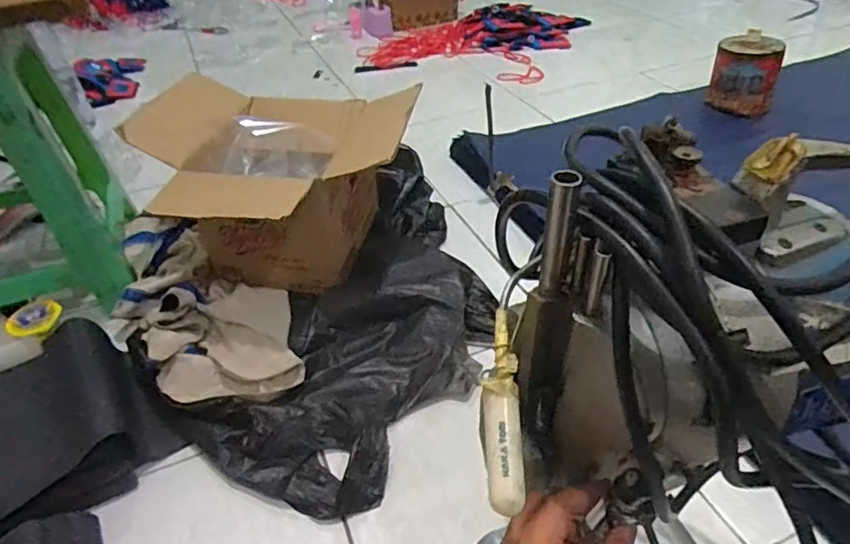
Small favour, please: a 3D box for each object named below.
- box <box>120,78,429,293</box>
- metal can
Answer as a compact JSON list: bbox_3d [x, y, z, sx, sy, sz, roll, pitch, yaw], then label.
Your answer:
[{"bbox_3d":[-0.230,-0.120,0.990,0.400,0.325,0.341,1,39,6],"label":"box"},{"bbox_3d":[0.781,-0.483,1.412,0.140,0.160,0.111,7,40,13],"label":"metal can"}]

